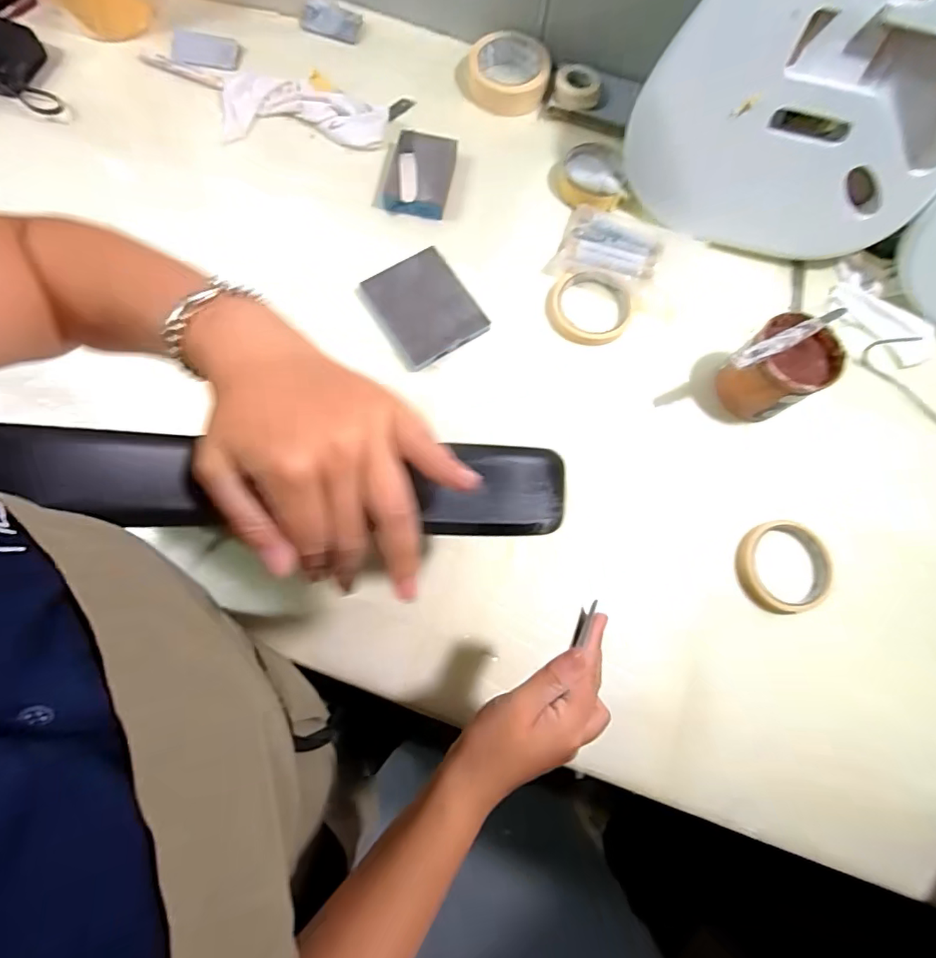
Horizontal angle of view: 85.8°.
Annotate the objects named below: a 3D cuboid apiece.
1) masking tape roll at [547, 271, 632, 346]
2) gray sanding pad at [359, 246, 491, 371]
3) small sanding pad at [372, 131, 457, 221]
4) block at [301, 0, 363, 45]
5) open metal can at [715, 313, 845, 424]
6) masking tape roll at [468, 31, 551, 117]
[{"bbox_3d":[0.132,-0.192,0.559,0.089,0.016,0.084,1,75,-2],"label":"masking tape roll"},{"bbox_3d":[-0.048,-0.187,0.556,0.100,0.022,0.115,-31,78,-10],"label":"gray sanding pad"},{"bbox_3d":[-0.061,-0.358,0.593,0.082,0.030,0.100,12,74,1],"label":"small sanding pad"},{"bbox_3d":[-0.175,-0.592,0.650,0.078,0.016,0.041,16,75,2],"label":"block"},{"bbox_3d":[0.316,-0.111,0.522,0.090,0.085,0.082,-35,79,-11],"label":"open metal can"},{"bbox_3d":[0.054,-0.513,0.636,0.104,0.034,0.104,1,75,-2],"label":"masking tape roll"}]

